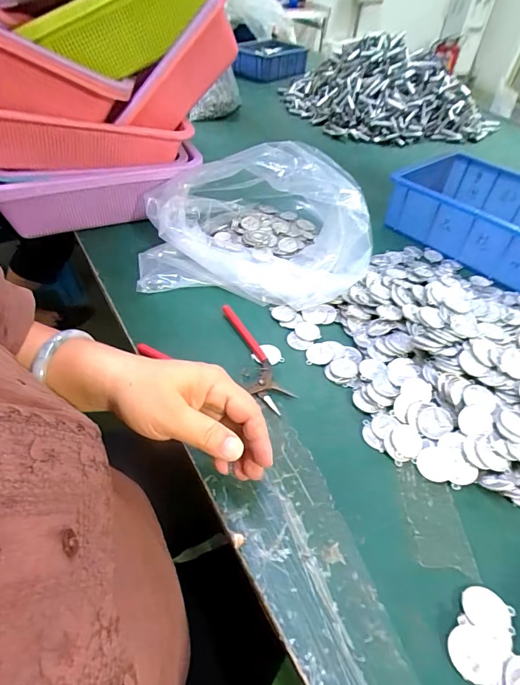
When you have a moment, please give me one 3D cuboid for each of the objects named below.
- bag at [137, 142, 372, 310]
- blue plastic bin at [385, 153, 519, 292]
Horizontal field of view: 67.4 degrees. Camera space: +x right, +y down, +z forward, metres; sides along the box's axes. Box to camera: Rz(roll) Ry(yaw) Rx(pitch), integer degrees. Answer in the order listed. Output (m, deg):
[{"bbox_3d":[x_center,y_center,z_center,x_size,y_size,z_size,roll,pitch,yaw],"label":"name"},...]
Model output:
[{"bbox_3d":[-0.005,-0.184,0.531,0.281,0.130,0.256,7,46,1],"label":"bag"},{"bbox_3d":[0.369,-0.193,0.610,0.205,0.082,0.294,-29,55,-29],"label":"blue plastic bin"}]

